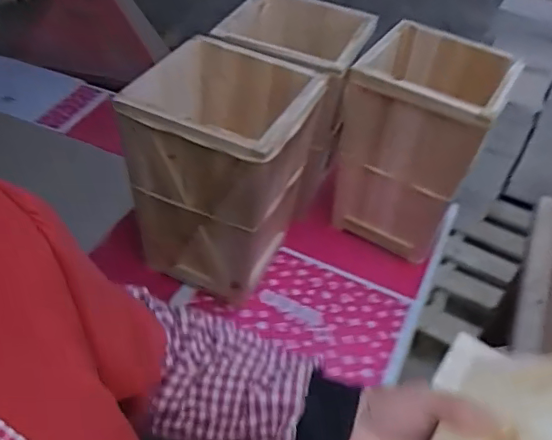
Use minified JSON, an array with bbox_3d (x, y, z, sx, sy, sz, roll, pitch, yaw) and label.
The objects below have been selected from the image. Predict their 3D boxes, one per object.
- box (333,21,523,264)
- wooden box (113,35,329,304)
[{"bbox_3d":[0.254,-0.138,1.102,0.262,0.359,0.216,21,44,15],"label":"box"},{"bbox_3d":[-0.093,-0.067,0.988,0.258,0.371,0.257,19,43,12],"label":"wooden box"}]

